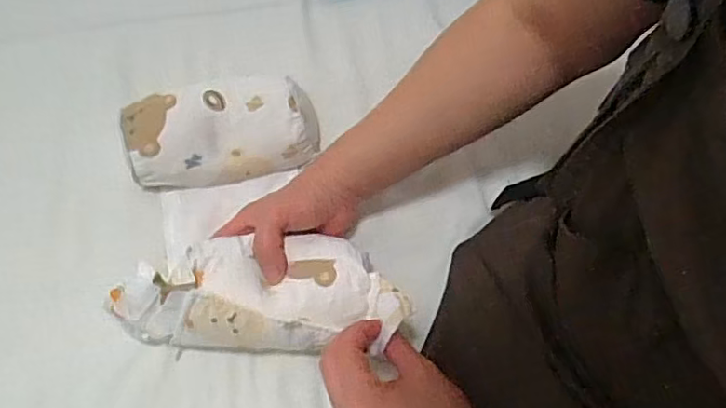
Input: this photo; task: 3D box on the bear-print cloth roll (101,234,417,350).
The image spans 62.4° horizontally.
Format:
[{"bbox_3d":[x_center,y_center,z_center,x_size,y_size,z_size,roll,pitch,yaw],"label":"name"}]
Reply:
[{"bbox_3d":[-0.074,0.067,0.438,0.195,0.071,0.078,-3,62,-3],"label":"bear-print cloth roll"}]

